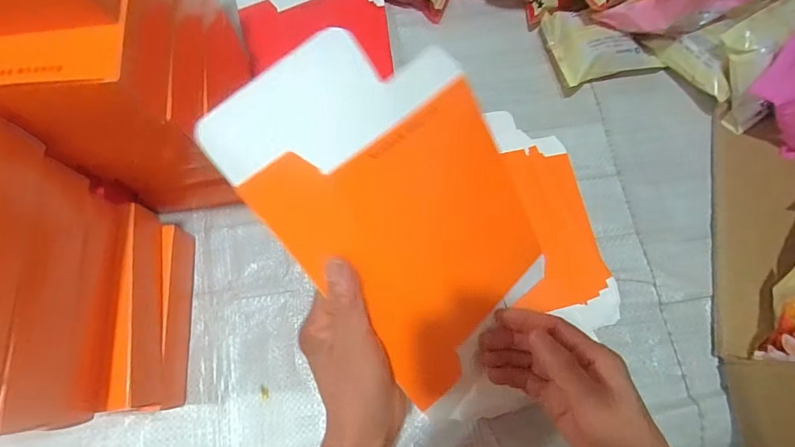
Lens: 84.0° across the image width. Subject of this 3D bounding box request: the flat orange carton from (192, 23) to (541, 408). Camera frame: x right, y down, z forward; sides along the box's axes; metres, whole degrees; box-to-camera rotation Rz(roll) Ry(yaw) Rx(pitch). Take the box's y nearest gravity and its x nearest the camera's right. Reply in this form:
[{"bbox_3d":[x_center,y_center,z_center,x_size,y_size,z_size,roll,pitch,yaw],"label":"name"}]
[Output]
[{"bbox_3d":[0.010,-0.003,0.270,0.135,0.025,0.226,-37,115,-5],"label":"flat orange carton"}]

